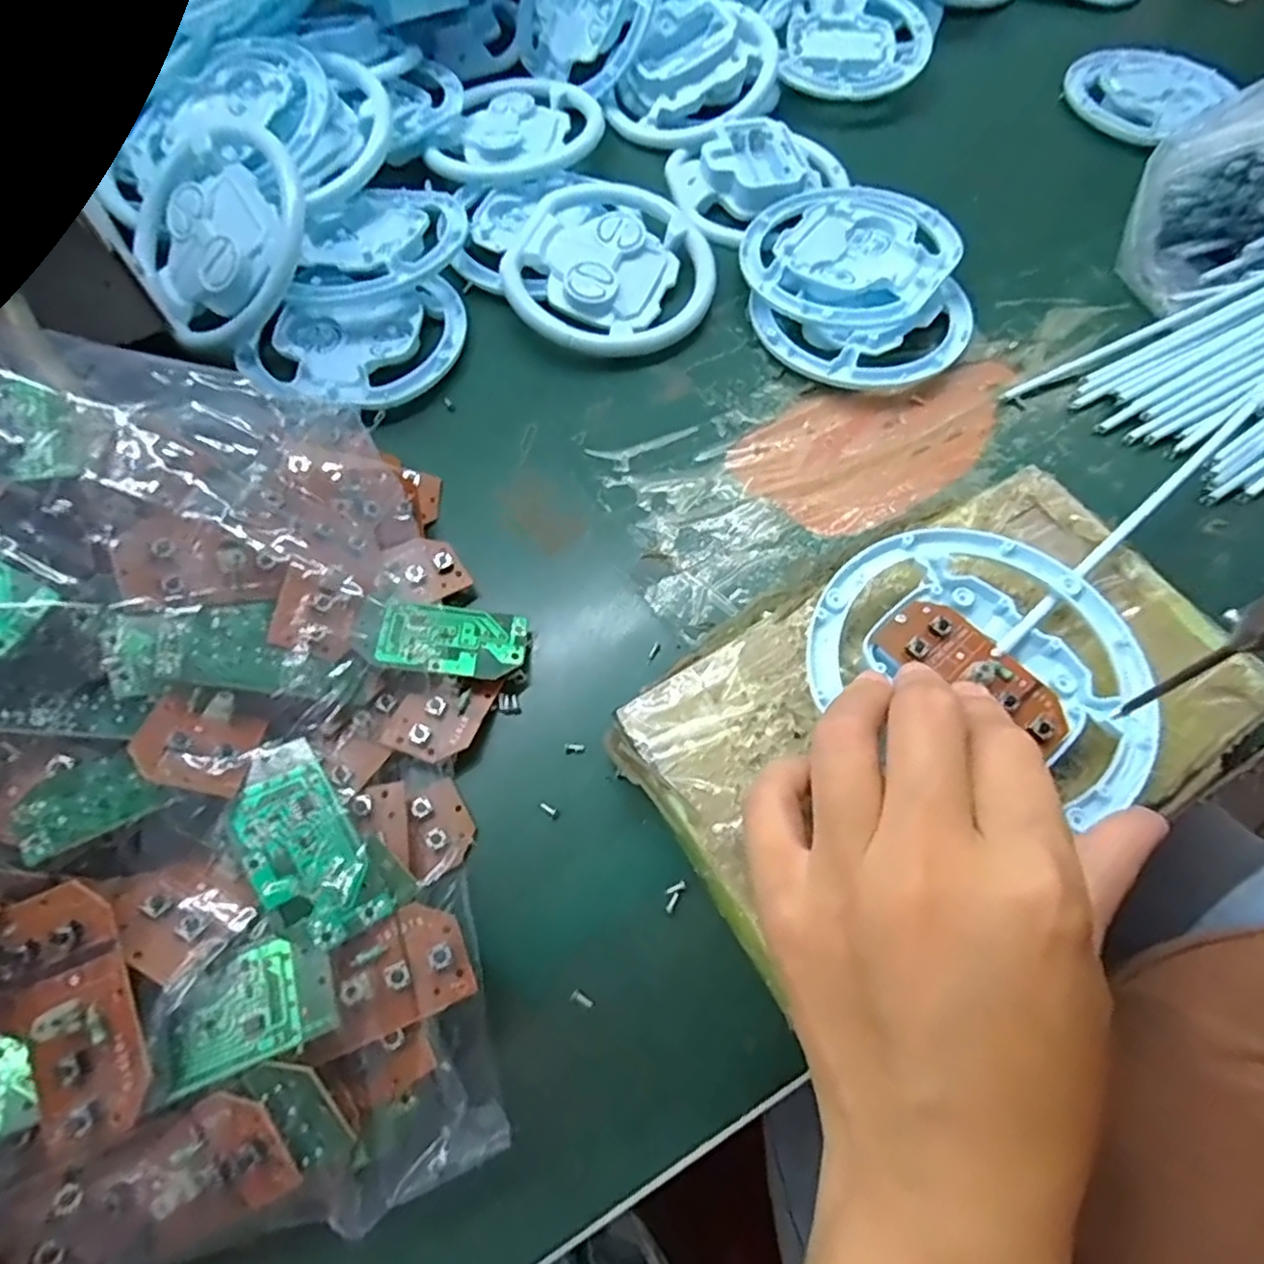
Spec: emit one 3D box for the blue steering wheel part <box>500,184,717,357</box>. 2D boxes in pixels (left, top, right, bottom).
[{"bbox_3d":[-0.010,-0.180,0.341,0.096,0.019,0.102,1,66,-2],"label":"blue steering wheel part"}]

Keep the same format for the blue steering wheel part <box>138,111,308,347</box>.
[{"bbox_3d":[-0.194,-0.193,0.321,0.089,0.016,0.105,-40,78,13],"label":"blue steering wheel part"}]

